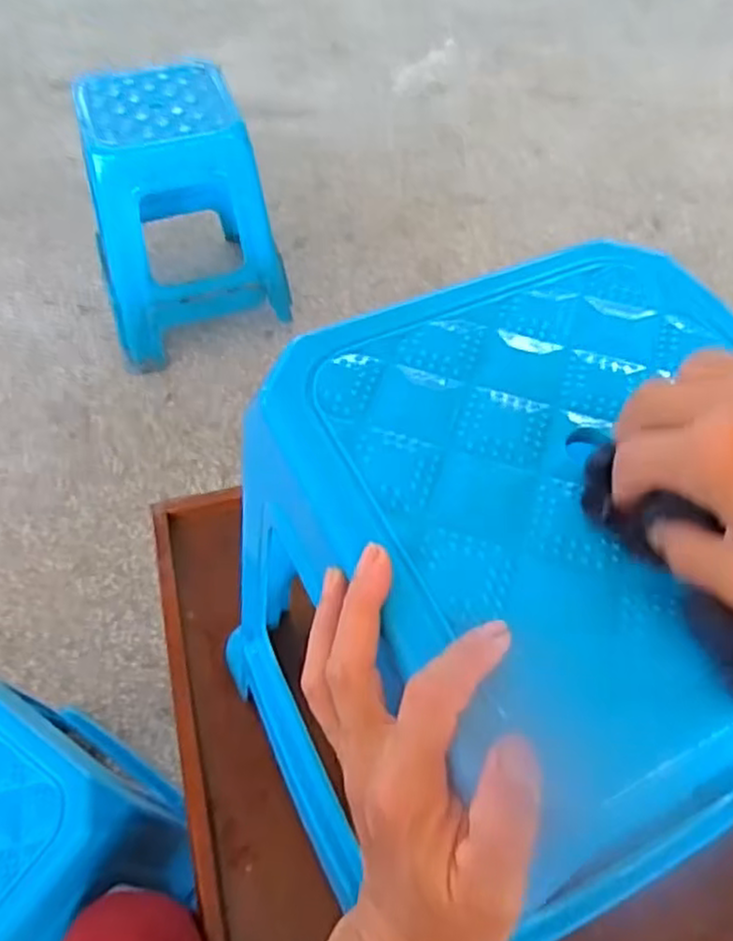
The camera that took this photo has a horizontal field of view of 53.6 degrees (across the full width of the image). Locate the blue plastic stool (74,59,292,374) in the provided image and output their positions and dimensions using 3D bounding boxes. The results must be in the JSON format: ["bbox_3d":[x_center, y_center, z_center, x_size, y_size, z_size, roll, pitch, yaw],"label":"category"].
[{"bbox_3d":[-0.409,-0.539,1.521,0.357,0.428,0.360,-21,58,-16],"label":"blue plastic stool"}]

